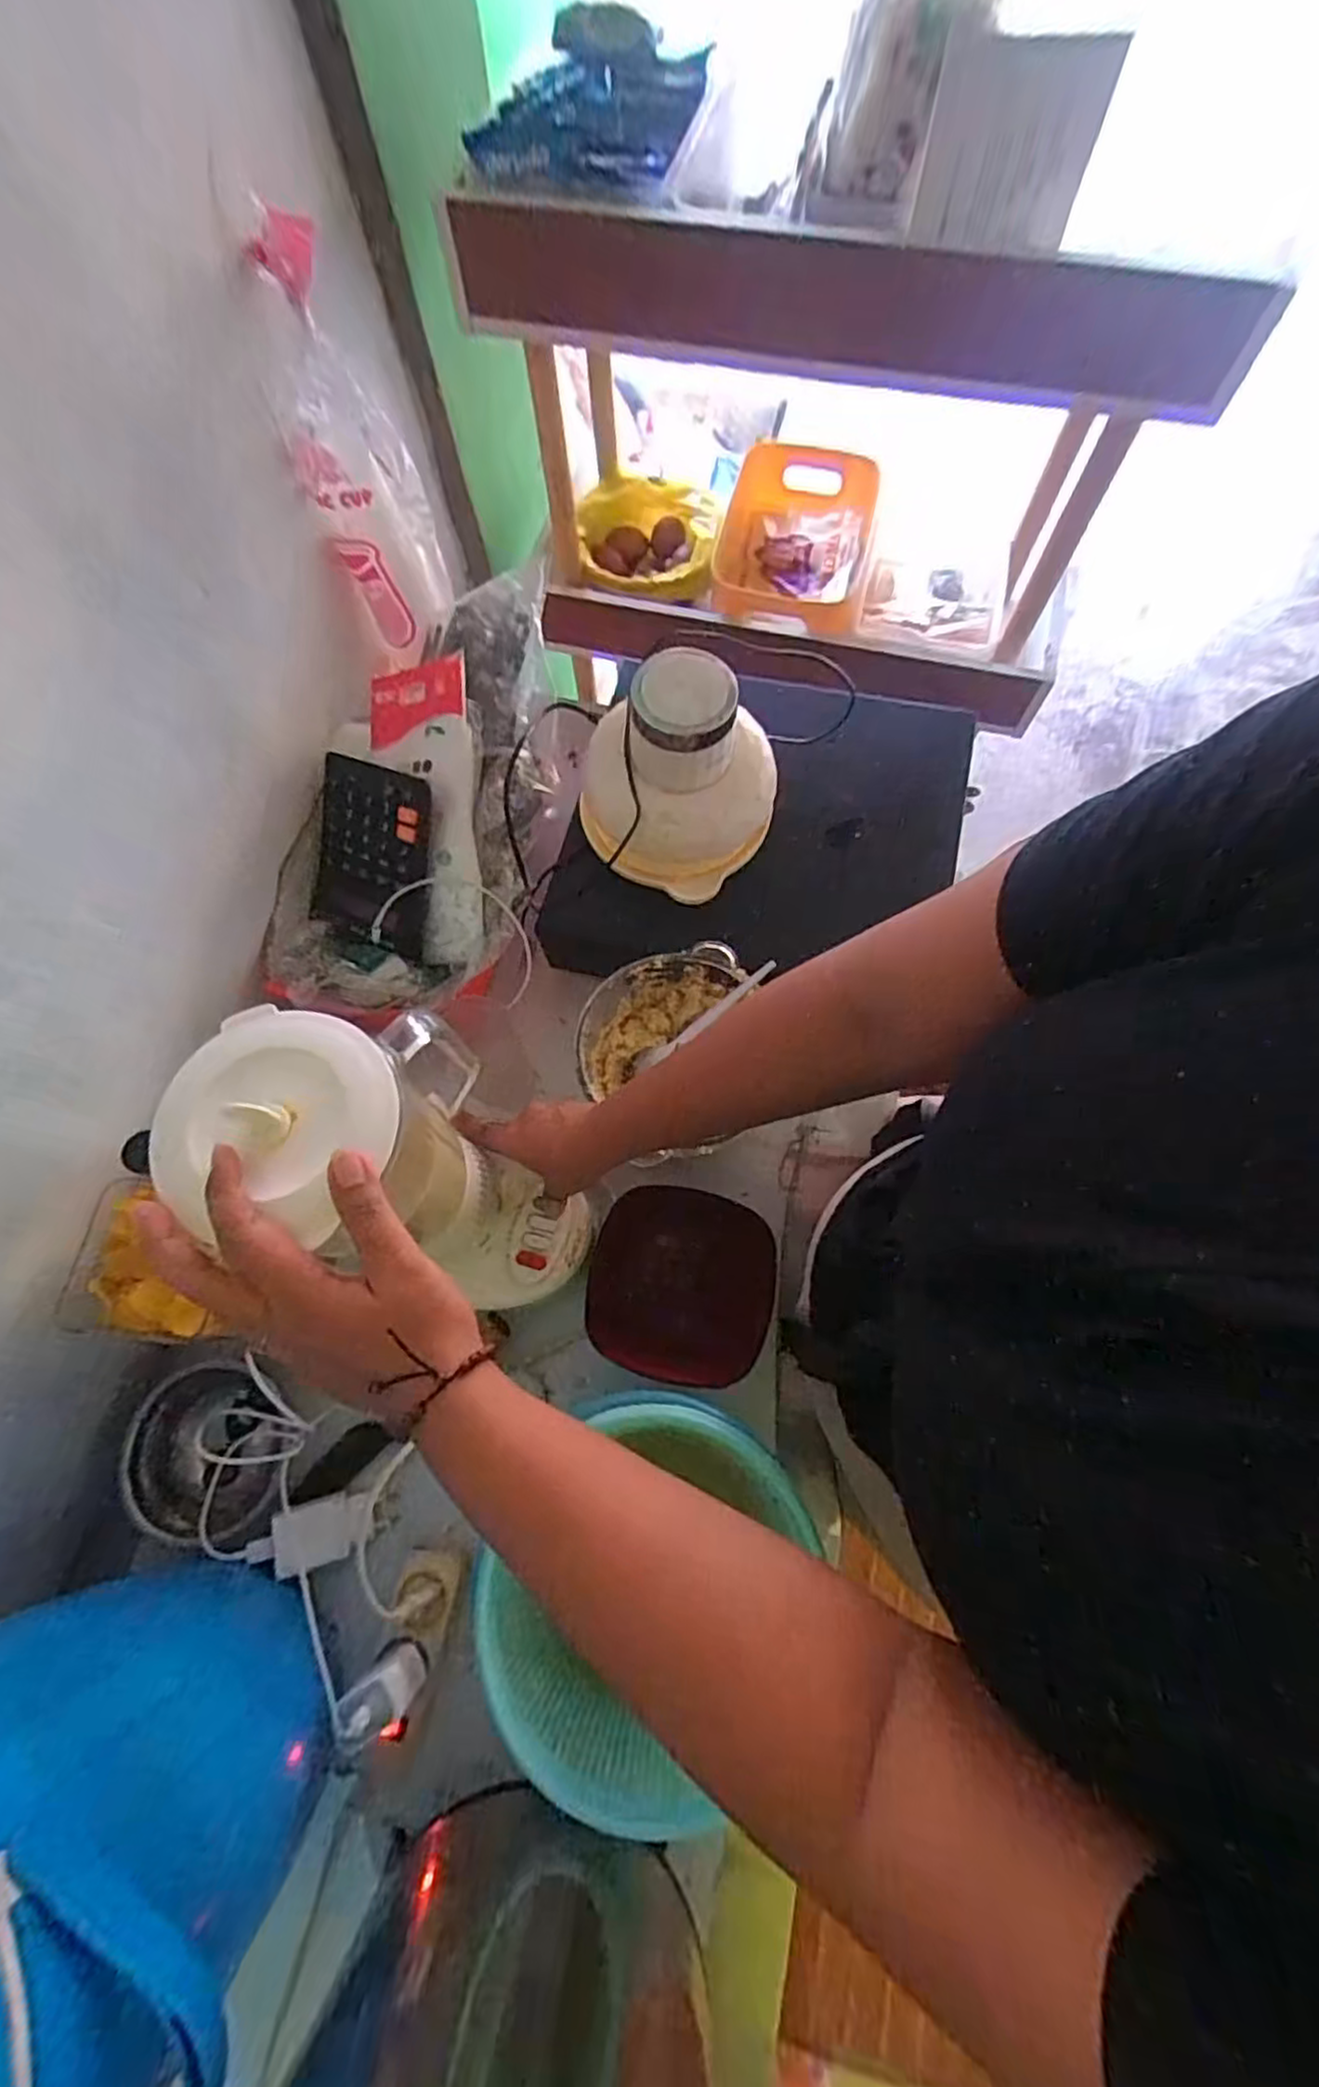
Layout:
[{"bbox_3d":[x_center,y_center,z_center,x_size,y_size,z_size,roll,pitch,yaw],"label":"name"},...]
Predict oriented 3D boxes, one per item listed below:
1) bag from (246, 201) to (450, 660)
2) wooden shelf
[{"bbox_3d":[-0.252,-0.464,0.596,0.088,0.283,0.063,-27,72,-7],"label":"bag"},{"bbox_3d":[0.173,-0.601,0.721,0.573,0.381,0.334,18,72,8],"label":"wooden shelf"}]

